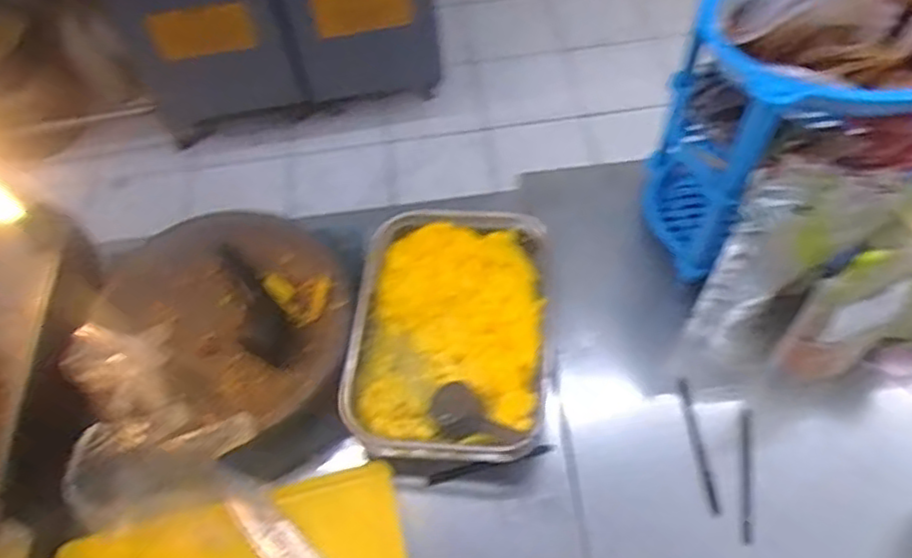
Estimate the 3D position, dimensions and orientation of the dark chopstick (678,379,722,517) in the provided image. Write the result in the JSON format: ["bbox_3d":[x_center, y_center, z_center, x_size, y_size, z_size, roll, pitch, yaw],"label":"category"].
[{"bbox_3d":[0.261,0.179,0.766,0.013,0.006,0.151,-4,58,1],"label":"dark chopstick"}]

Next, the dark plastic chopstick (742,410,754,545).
[{"bbox_3d":[0.307,0.205,0.746,0.010,0.005,0.145,10,59,9],"label":"dark plastic chopstick"}]

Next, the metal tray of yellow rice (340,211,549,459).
[{"bbox_3d":[-0.001,0.051,0.808,0.210,0.051,0.303,3,59,5],"label":"metal tray of yellow rice"}]

